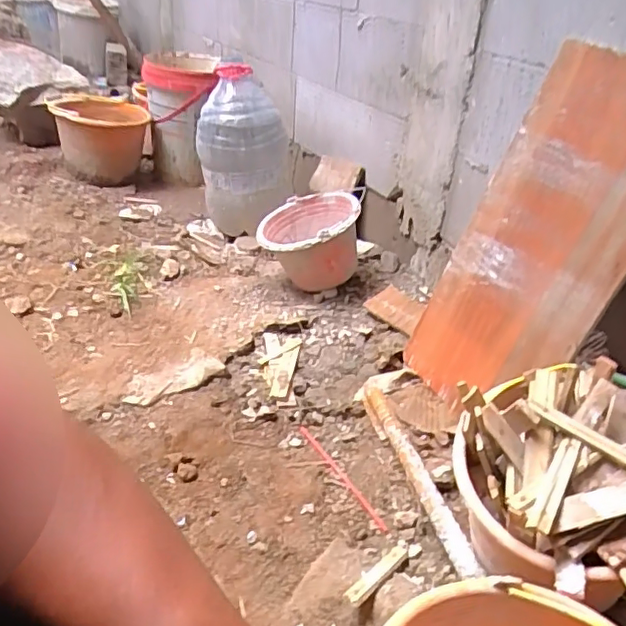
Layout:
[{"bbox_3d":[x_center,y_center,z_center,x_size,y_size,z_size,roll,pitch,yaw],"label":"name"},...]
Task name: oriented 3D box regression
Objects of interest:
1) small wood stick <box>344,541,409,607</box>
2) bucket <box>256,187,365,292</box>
[{"bbox_3d":[0.095,0.361,0.799,0.026,0.014,0.168,24,16,30],"label":"small wood stick"},{"bbox_3d":[0.011,-0.173,1.411,0.252,0.174,0.309,-15,30,12],"label":"bucket"}]

